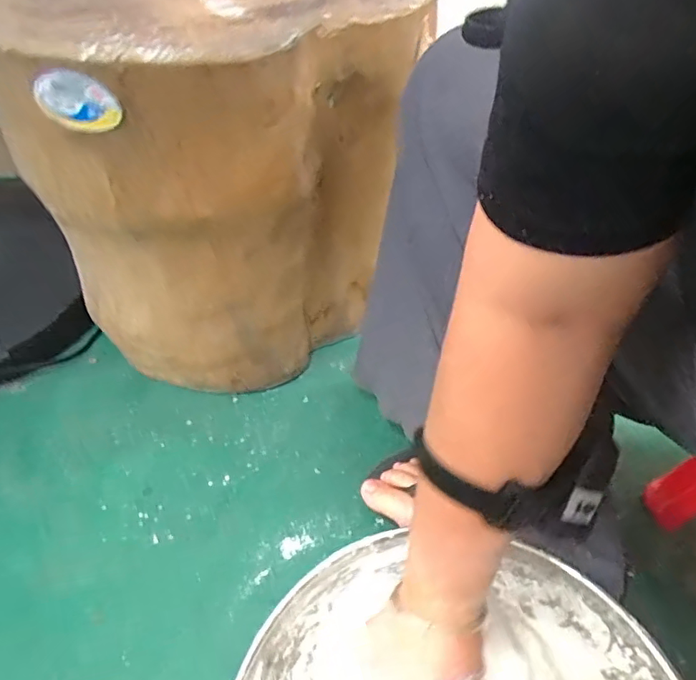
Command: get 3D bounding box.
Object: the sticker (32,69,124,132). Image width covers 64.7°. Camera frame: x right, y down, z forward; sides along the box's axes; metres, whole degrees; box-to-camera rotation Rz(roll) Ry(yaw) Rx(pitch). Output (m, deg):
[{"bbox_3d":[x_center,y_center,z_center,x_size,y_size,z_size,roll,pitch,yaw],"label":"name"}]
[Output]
[{"bbox_3d":[-0.191,-0.170,0.391,0.056,0.041,0.006,-1,46,0],"label":"sticker"}]

